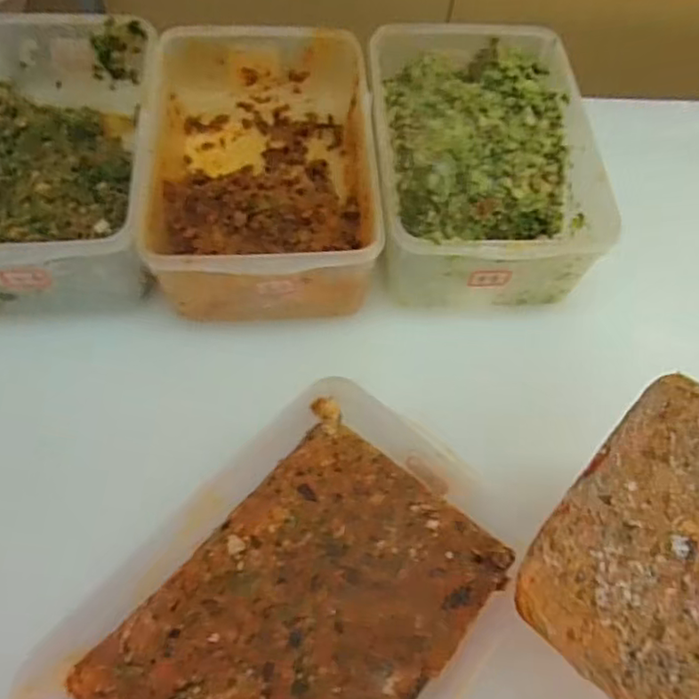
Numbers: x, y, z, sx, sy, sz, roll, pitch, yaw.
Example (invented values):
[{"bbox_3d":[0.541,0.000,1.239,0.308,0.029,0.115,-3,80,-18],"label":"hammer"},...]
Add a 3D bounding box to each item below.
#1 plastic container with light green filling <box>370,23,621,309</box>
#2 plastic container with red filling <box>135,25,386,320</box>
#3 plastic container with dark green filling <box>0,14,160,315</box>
[{"bbox_3d":[0.117,-0.186,0.594,0.190,0.094,0.290,-1,63,-4],"label":"plastic container with light green filling"},{"bbox_3d":[-0.077,-0.163,0.571,0.194,0.108,0.285,-2,63,-5],"label":"plastic container with red filling"},{"bbox_3d":[-0.268,-0.175,0.562,0.185,0.093,0.283,-1,63,-5],"label":"plastic container with dark green filling"}]

